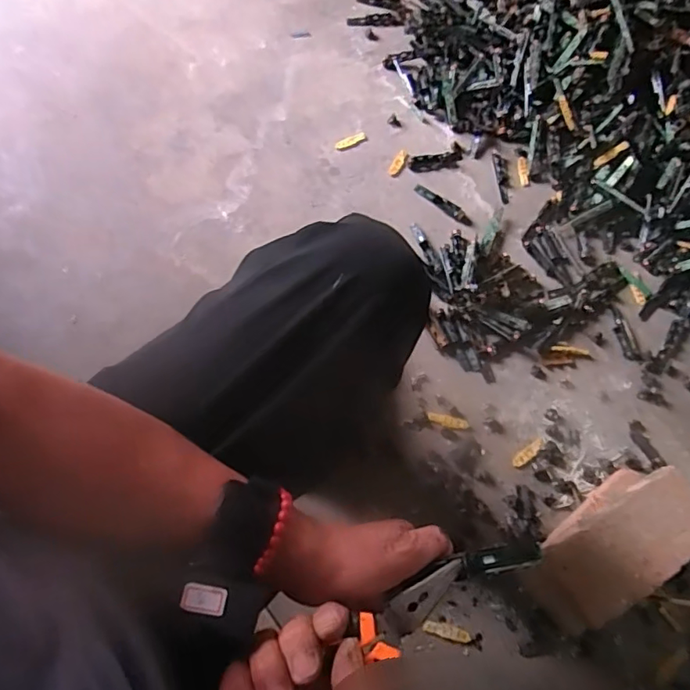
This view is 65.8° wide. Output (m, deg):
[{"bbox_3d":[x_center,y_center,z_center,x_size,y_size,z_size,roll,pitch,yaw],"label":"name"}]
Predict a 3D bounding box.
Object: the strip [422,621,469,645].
[{"bbox_3d":[0.140,0.394,0.733,0.065,0.005,0.018,15,74,5],"label":"strip"}]

